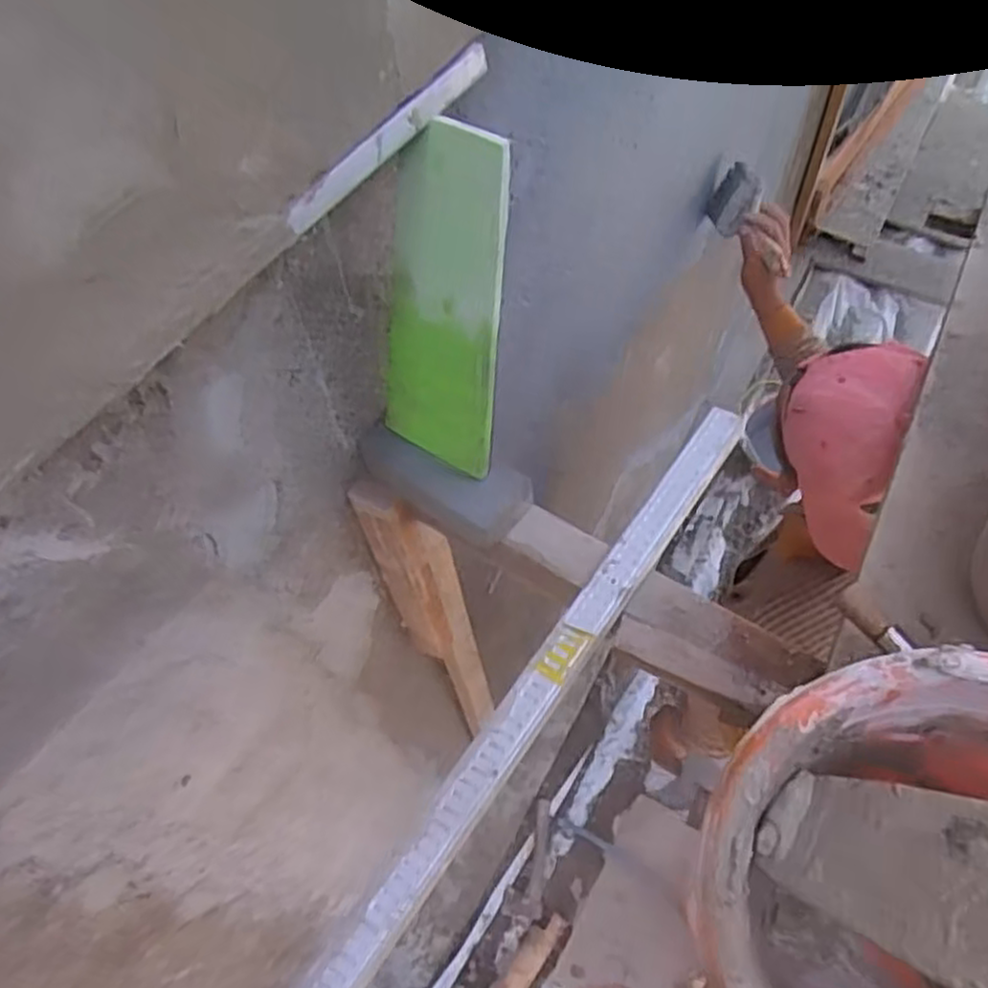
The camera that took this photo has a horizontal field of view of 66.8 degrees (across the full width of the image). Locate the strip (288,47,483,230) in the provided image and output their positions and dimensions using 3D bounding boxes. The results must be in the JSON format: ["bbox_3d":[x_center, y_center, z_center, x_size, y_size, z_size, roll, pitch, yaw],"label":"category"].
[{"bbox_3d":[-0.068,-0.241,0.505,0.007,0.025,0.201,30,66,20],"label":"strip"}]

